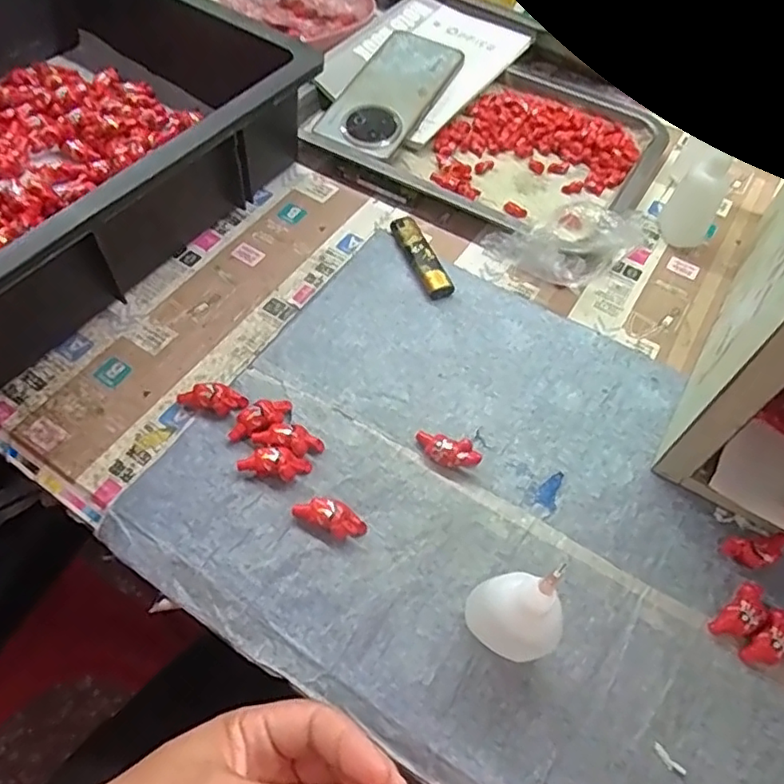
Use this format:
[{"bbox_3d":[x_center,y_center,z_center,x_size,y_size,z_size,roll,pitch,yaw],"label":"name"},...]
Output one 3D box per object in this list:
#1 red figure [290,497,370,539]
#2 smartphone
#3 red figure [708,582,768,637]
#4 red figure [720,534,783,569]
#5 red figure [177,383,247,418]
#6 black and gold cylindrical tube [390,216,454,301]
[{"bbox_3d":[-0.035,0.072,0.351,0.041,0.013,0.018,25,60,13],"label":"red figure"},{"bbox_3d":[0.001,-0.274,0.553,0.076,0.011,0.157,29,67,7],"label":"smartphone"},{"bbox_3d":[0.192,0.120,0.333,0.041,0.012,0.017,-35,65,-22],"label":"red figure"},{"bbox_3d":[0.212,0.092,0.354,0.035,0.010,0.018,-5,58,-5],"label":"red figure"},{"bbox_3d":[-0.116,0.004,0.391,0.043,0.016,0.017,16,58,8],"label":"red figure"},{"bbox_3d":[0.023,-0.104,0.469,0.020,0.011,0.081,-18,60,-13],"label":"black and gold cylindrical tube"}]

